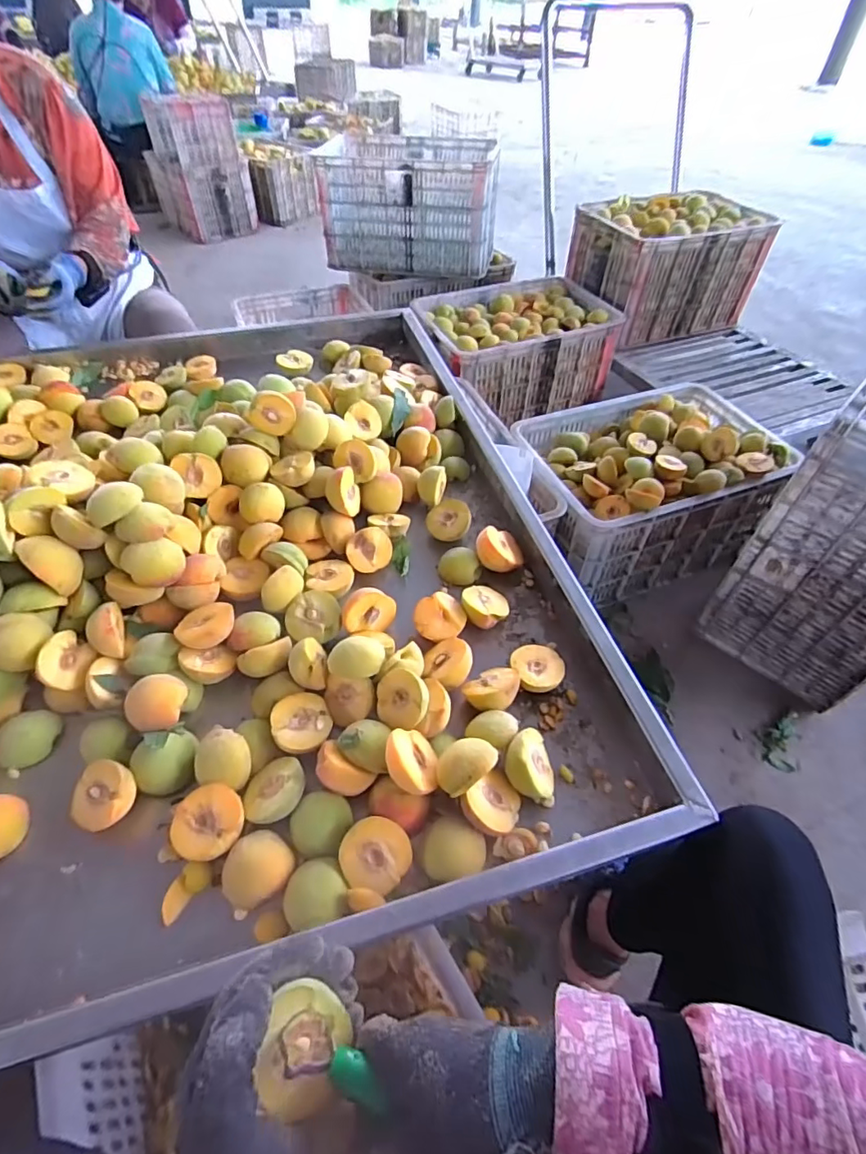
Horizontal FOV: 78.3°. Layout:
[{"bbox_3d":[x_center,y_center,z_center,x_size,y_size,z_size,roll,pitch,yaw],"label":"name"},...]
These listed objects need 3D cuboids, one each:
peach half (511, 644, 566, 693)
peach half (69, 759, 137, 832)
[{"bbox_3d":[0.119,0.109,0.609,0.059,0.033,0.064,0,49,0],"label":"peach half"},{"bbox_3d":[-0.312,0.206,0.505,0.058,0.022,0.058,-4,70,11],"label":"peach half"}]

